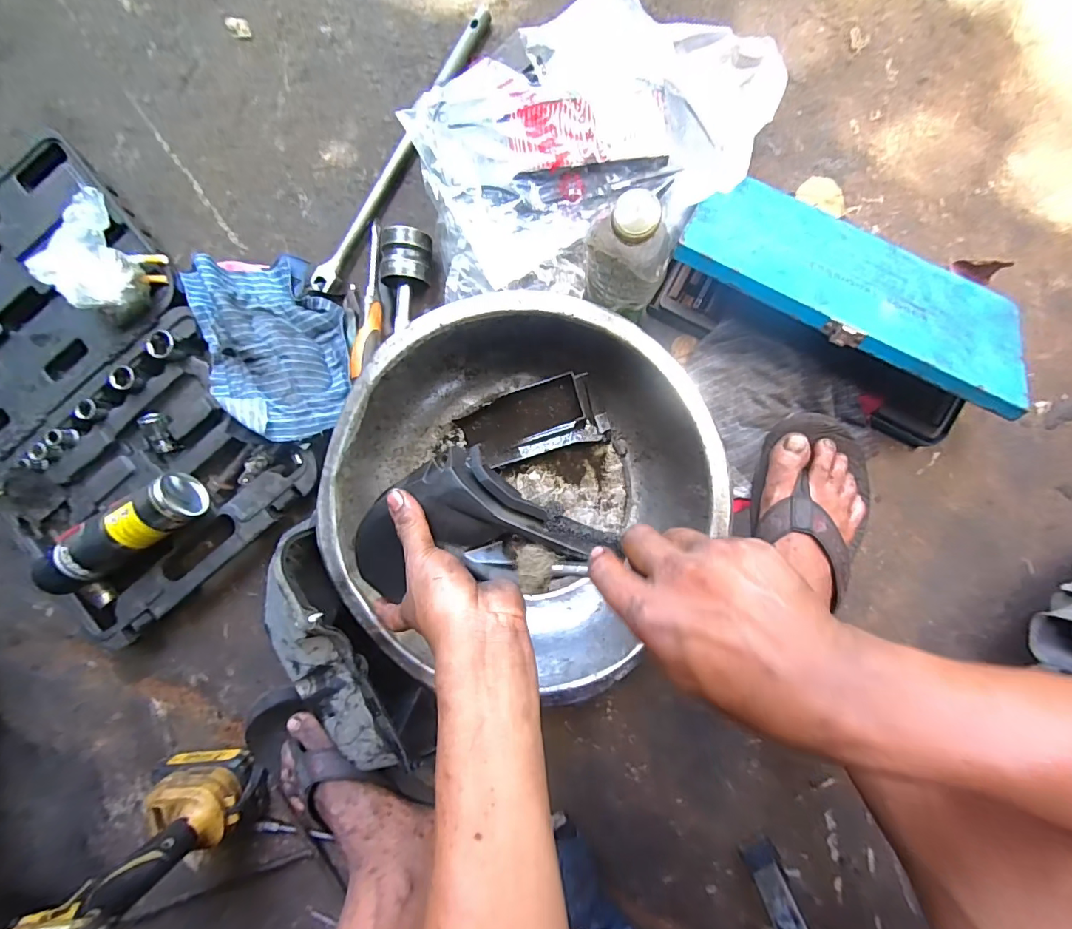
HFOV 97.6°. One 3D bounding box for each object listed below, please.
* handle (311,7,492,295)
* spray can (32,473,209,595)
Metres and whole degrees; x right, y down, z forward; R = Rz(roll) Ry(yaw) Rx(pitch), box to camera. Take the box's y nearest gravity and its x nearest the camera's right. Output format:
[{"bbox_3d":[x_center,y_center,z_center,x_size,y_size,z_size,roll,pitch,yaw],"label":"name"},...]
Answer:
[{"bbox_3d":[-0.143,-0.334,0.506,0.021,0.023,0.339,31,92,3],"label":"handle"},{"bbox_3d":[-0.428,0.074,0.479,0.187,0.060,0.053,-30,91,2],"label":"spray can"}]

